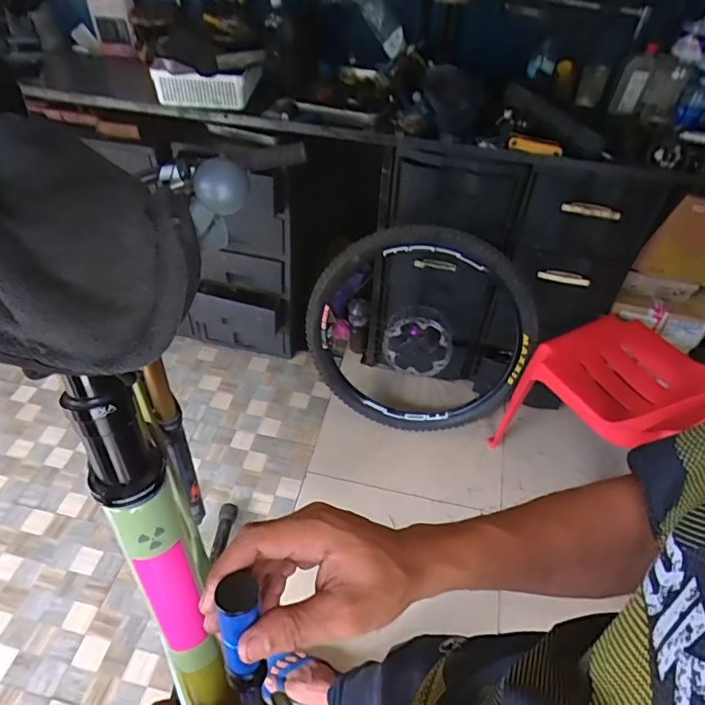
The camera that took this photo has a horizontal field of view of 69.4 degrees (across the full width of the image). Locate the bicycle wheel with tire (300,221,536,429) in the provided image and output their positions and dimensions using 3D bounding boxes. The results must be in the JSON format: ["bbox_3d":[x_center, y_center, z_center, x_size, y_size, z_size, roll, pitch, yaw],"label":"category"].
[{"bbox_3d":[0.191,-0.044,1.476,0.658,0.643,0.062,6,29,5],"label":"bicycle wheel with tire"}]

